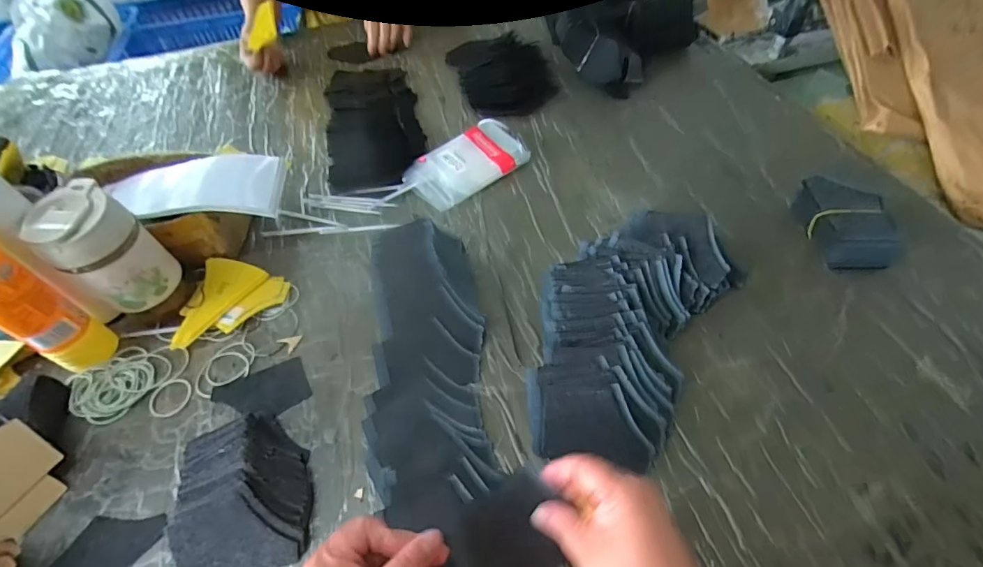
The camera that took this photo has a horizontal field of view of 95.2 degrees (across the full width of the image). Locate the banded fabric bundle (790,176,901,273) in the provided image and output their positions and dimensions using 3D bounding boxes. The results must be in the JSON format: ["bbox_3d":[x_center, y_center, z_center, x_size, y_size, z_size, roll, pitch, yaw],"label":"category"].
[{"bbox_3d":[0.408,-0.070,0.519,0.075,0.046,0.113,-9,53,-1],"label":"banded fabric bundle"}]

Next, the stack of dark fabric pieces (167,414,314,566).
[{"bbox_3d":[-0.218,0.180,0.396,0.101,0.037,0.127,-13,53,-5],"label":"stack of dark fabric pieces"}]

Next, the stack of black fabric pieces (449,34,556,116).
[{"bbox_3d":[0.024,-0.374,0.795,0.161,0.031,0.209,-15,53,-6],"label":"stack of black fabric pieces"}]

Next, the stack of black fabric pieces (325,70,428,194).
[{"bbox_3d":[-0.197,-0.270,0.741,0.151,0.029,0.314,-13,53,-5],"label":"stack of black fabric pieces"}]

